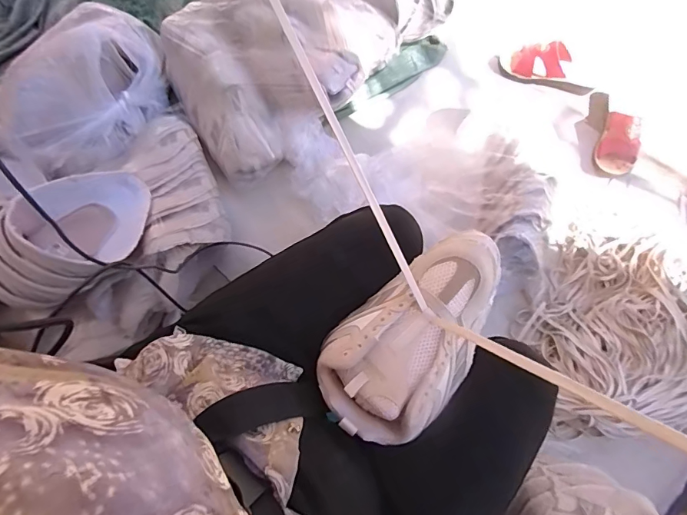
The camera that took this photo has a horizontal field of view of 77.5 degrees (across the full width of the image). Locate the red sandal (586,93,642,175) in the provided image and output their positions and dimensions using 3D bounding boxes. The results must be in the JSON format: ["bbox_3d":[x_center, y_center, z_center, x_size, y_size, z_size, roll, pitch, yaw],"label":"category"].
[{"bbox_3d":[0.592,-0.284,0.936,0.079,0.073,0.215,3,75,4],"label":"red sandal"}]

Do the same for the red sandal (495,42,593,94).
[{"bbox_3d":[0.469,-0.438,0.982,0.217,0.055,0.090,8,76,6],"label":"red sandal"}]

